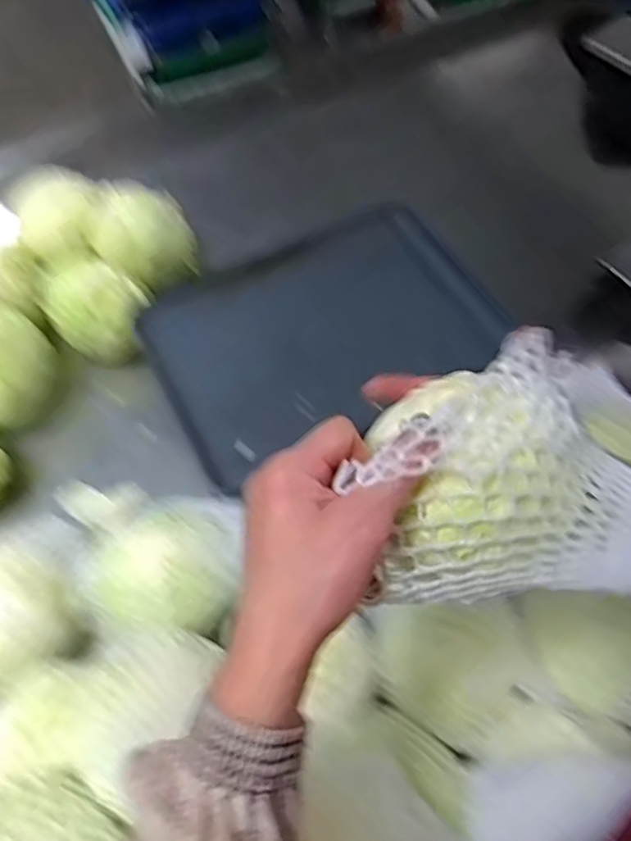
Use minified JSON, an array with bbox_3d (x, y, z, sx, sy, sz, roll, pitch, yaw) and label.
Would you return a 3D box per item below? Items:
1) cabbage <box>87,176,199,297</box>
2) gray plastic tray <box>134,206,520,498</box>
[{"bbox_3d":[-0.220,-0.222,0.783,0.116,0.111,0.106,0,62,1],"label":"cabbage"},{"bbox_3d":[0.007,-0.097,0.632,0.330,0.033,0.227,-27,65,-13],"label":"gray plastic tray"}]

